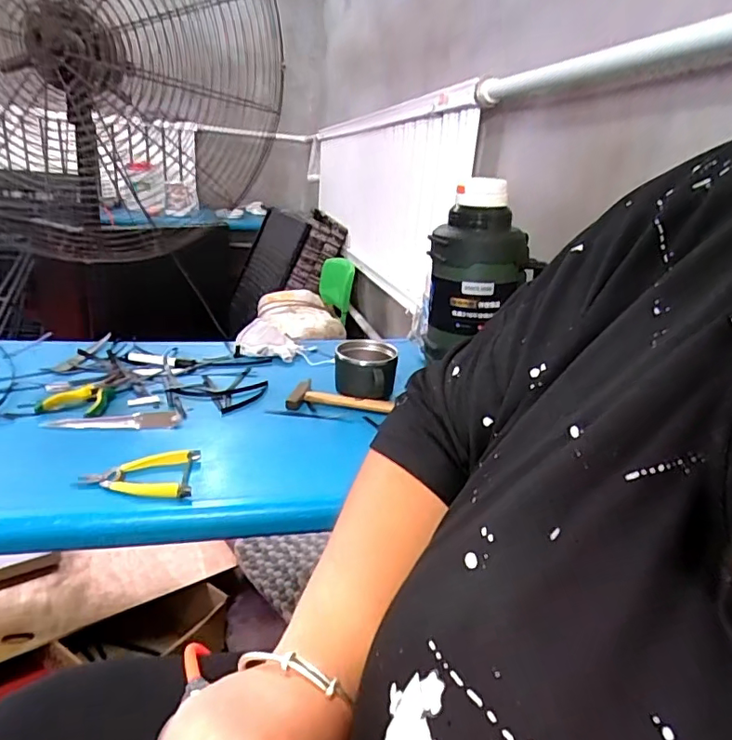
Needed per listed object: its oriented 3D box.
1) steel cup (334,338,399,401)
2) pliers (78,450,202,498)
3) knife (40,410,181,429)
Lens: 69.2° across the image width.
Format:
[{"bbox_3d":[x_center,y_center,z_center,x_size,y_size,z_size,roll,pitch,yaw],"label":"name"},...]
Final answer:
[{"bbox_3d":[-0.002,0.004,0.912,0.103,0.077,0.124,6,20,1],"label":"steel cup"},{"bbox_3d":[-0.269,0.124,0.631,0.126,0.020,0.094,2,20,-10],"label":"pliers"},{"bbox_3d":[-0.360,0.070,0.756,0.179,0.011,0.037,1,21,-13],"label":"knife"}]

